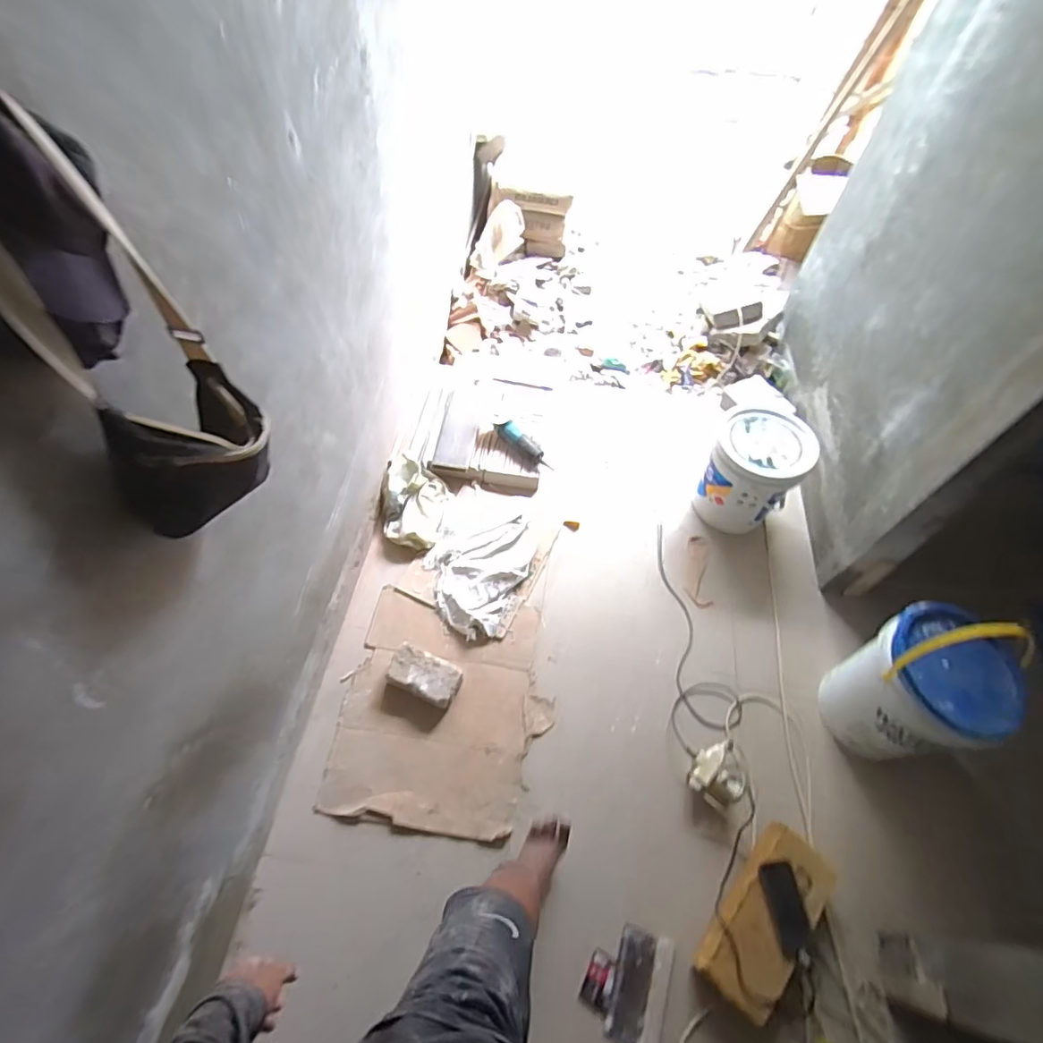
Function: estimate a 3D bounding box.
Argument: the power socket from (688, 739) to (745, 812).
[{"bbox_3d":[0.536,0.668,1.444,0.135,0.082,0.177,35,62,18],"label":"power socket"}]

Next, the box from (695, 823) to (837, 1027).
[{"bbox_3d":[0.578,0.931,1.257,0.179,0.108,0.386,37,63,19],"label":"box"}]

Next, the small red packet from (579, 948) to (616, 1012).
[{"bbox_3d":[0.175,1.046,1.224,0.055,0.028,0.102,26,60,13],"label":"small red packet"}]

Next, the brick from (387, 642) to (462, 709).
[{"bbox_3d":[-0.275,0.439,1.519,0.191,0.097,0.113,21,59,10],"label":"brick"}]

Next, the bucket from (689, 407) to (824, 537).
[{"bbox_3d":[0.759,-0.161,1.787,0.307,0.358,0.276,-35,65,-23],"label":"bucket"}]

